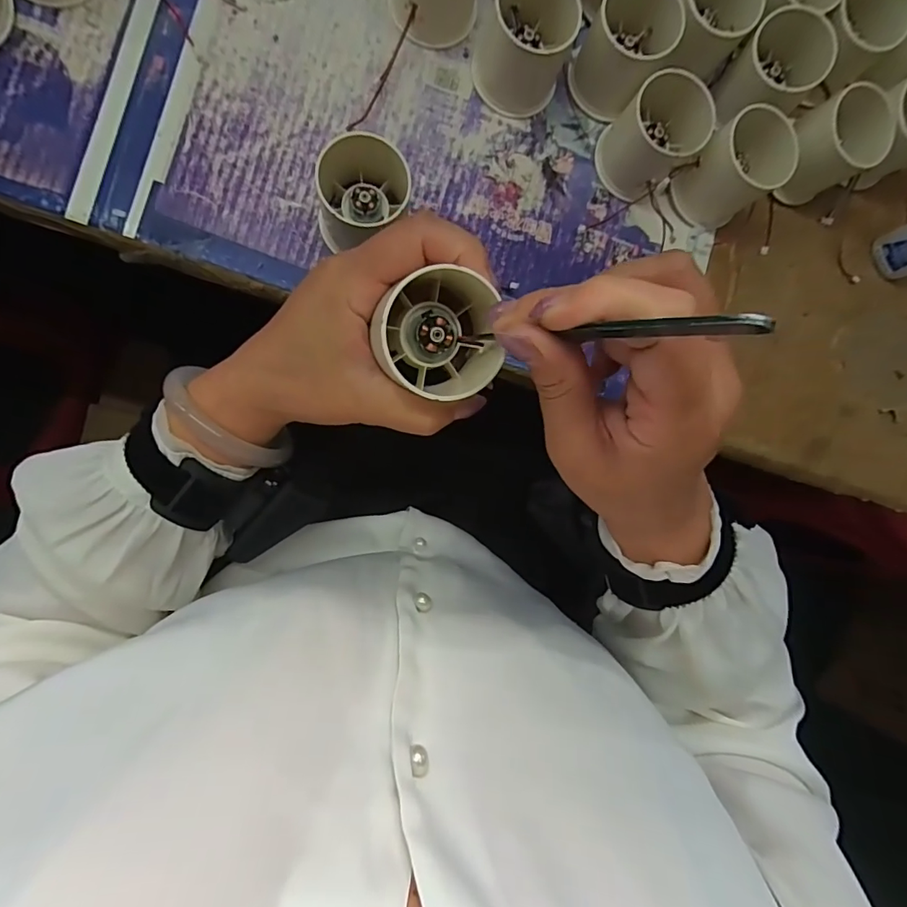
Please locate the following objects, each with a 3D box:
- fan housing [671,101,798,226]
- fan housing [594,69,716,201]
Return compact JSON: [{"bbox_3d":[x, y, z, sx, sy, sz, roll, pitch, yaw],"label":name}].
[{"bbox_3d":[0.183,-0.185,0.312,0.051,0.053,0.048,0,91,-9],"label":"fan housing"},{"bbox_3d":[0.125,-0.202,0.306,0.048,0.050,0.051,0,91,-9],"label":"fan housing"}]

